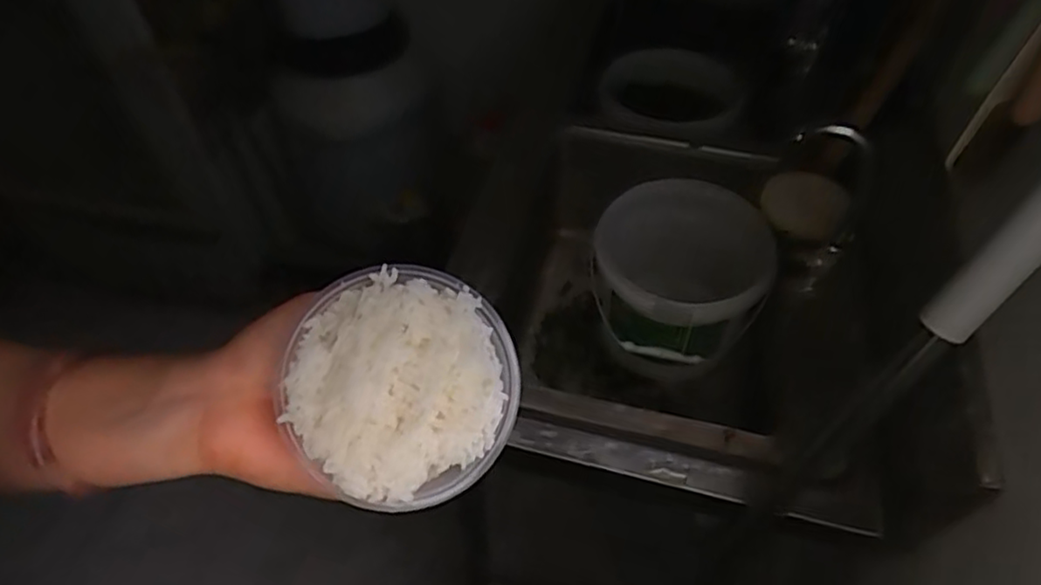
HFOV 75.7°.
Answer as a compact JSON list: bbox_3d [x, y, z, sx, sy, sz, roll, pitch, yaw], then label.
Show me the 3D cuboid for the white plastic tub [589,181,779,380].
[{"bbox_3d":[0.204,-0.014,0.886,0.210,0.170,0.206,0,49,0],"label":"white plastic tub"}]

